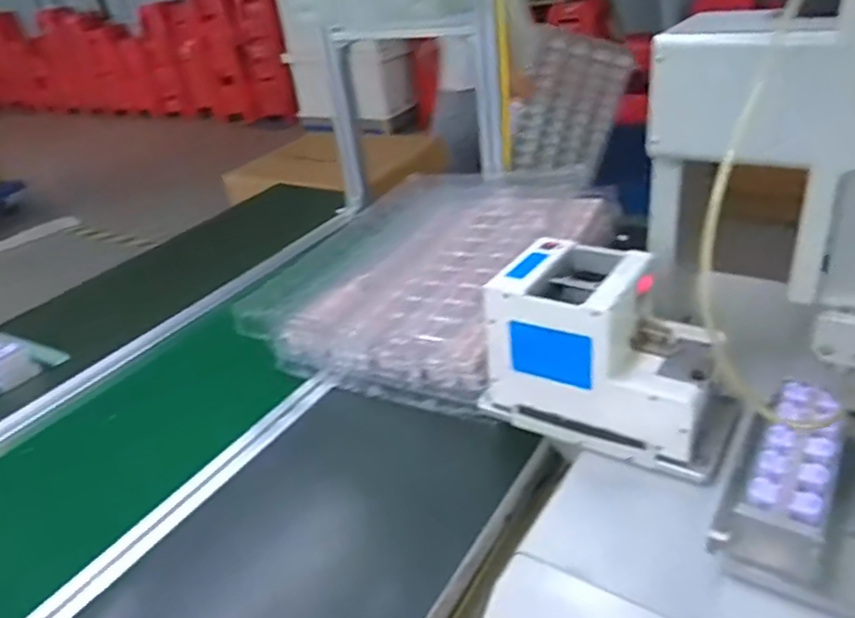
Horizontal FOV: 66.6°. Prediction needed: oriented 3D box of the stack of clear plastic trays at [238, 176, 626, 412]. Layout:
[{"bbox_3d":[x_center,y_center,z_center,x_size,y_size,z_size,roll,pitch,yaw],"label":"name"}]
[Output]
[{"bbox_3d":[0.027,-0.066,0.998,0.390,0.101,0.538,9,34,26],"label":"stack of clear plastic trays"}]

